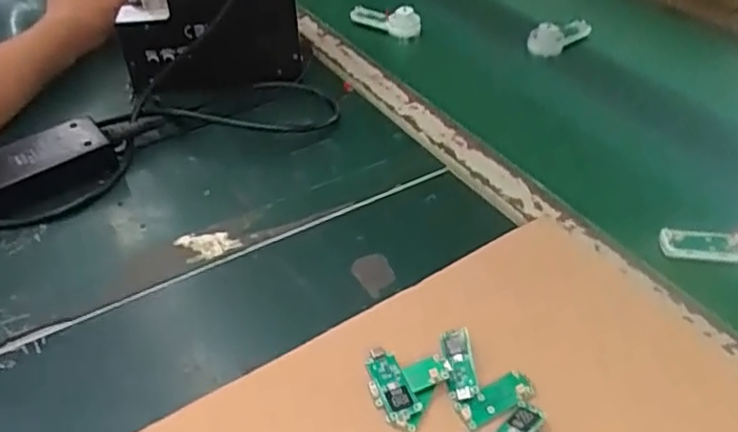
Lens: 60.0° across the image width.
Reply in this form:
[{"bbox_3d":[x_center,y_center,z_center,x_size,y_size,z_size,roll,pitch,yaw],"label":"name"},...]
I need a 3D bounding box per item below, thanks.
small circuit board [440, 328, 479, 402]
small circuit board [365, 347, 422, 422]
[{"bbox_3d":[0.057,0.094,0.406,0.018,0.007,0.049,-1,42,0],"label":"small circuit board"},{"bbox_3d":[0.012,0.104,0.397,0.022,0.007,0.048,-16,44,-16],"label":"small circuit board"}]

